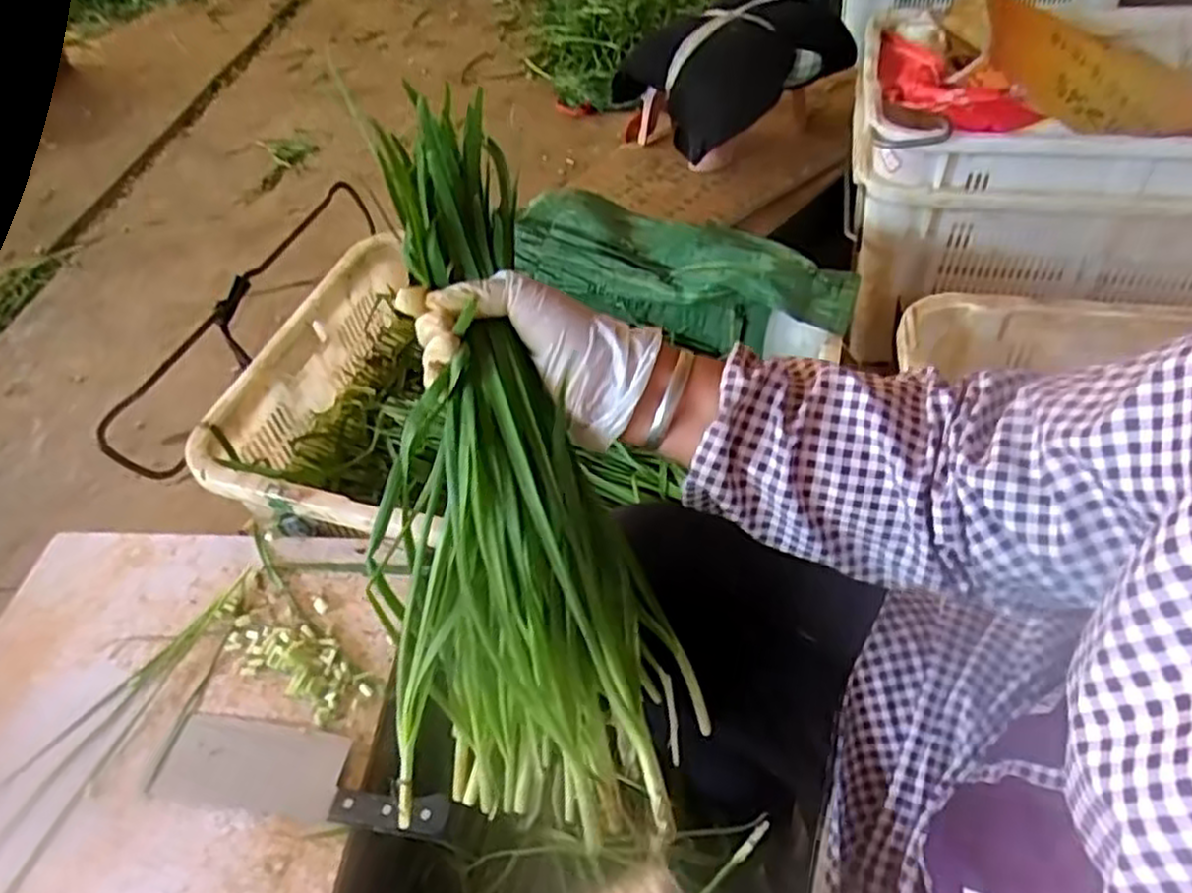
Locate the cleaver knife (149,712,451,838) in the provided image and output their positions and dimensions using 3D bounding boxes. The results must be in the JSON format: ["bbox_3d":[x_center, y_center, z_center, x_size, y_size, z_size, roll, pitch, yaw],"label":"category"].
[{"bbox_3d":[-0.235,0.261,0.607,0.246,0.019,0.069,4,49,10],"label":"cleaver knife"}]

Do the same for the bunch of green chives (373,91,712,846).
[{"bbox_3d":[-0.054,0.010,0.437,0.168,0.089,0.412,-11,88,-4],"label":"bunch of green chives"}]

